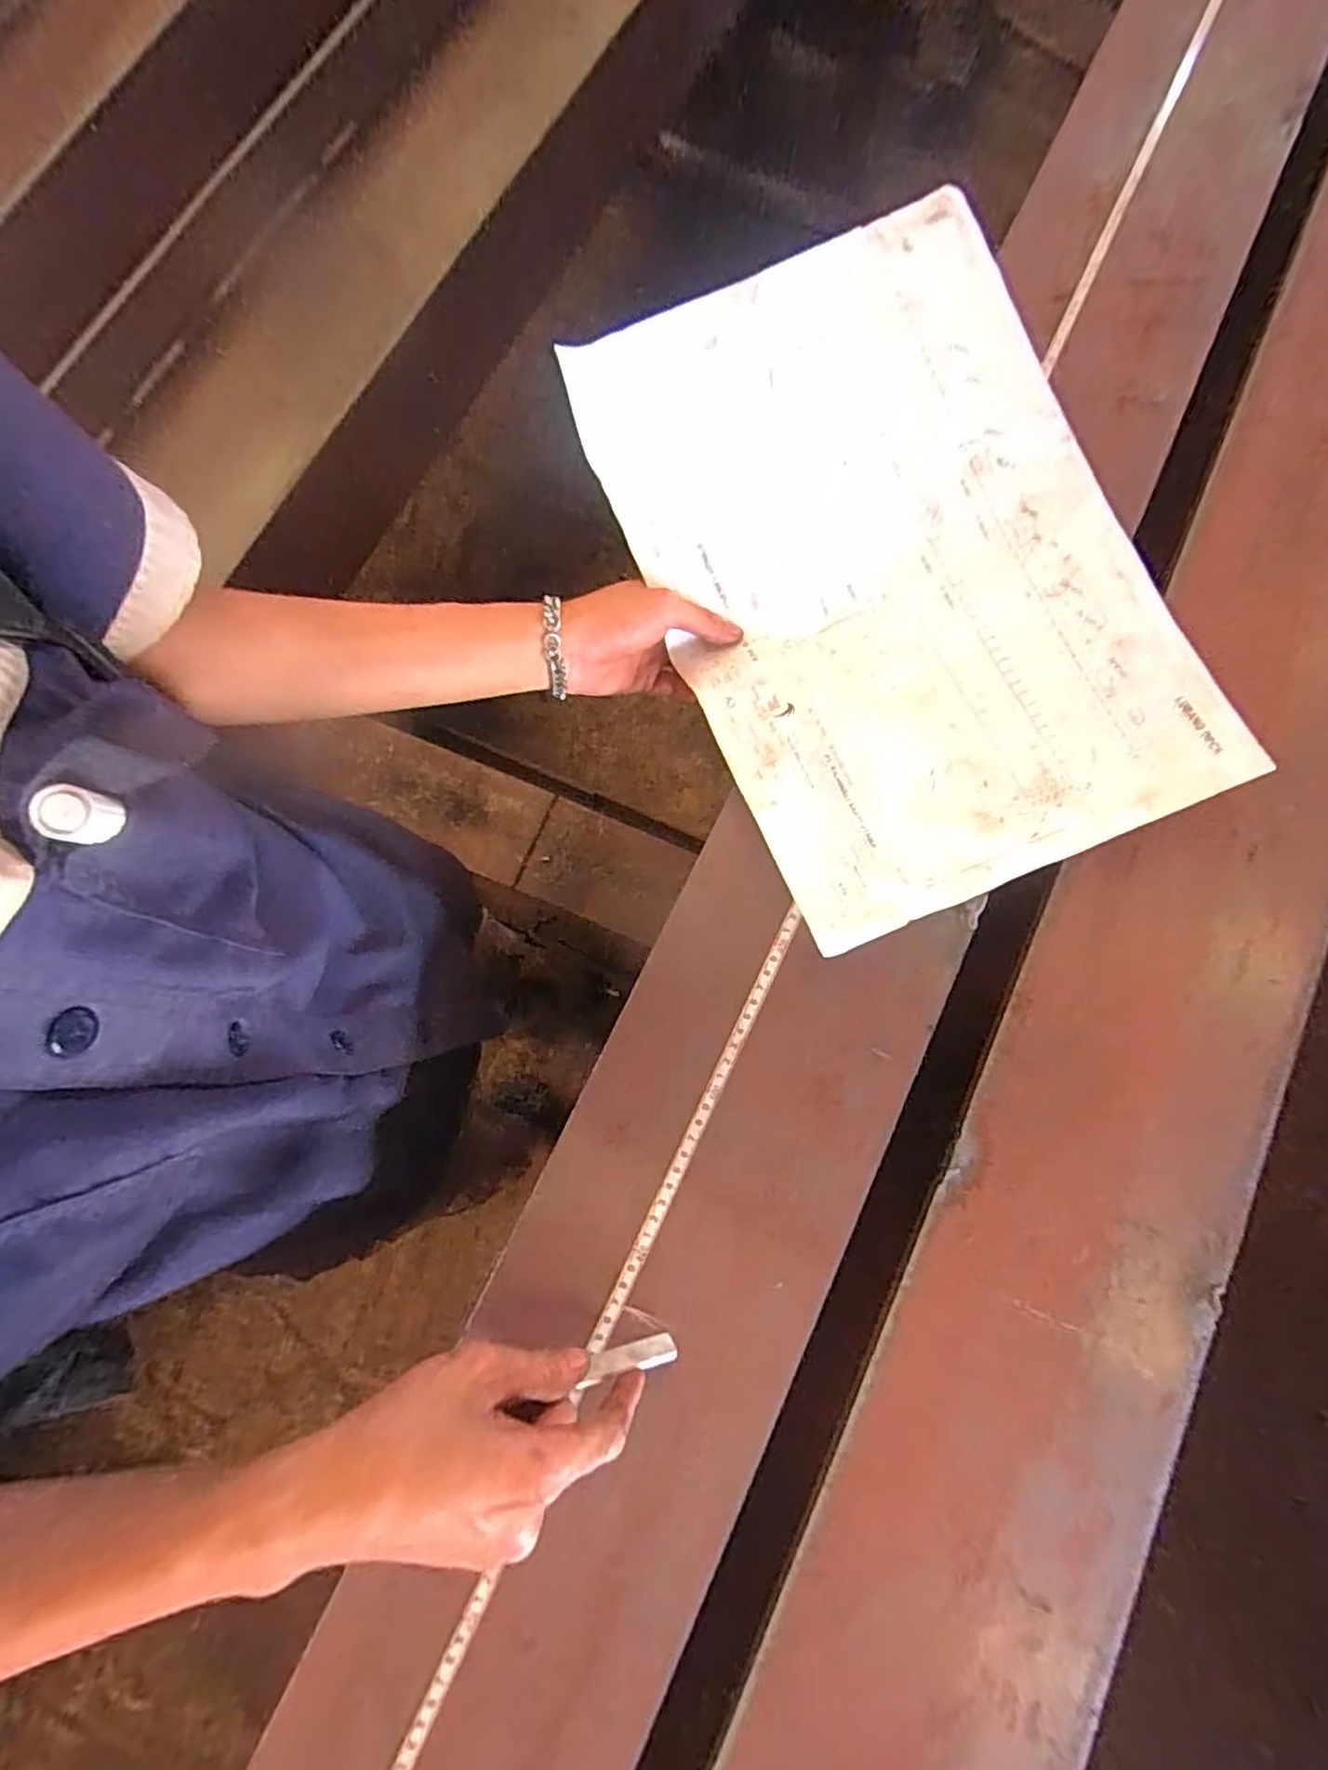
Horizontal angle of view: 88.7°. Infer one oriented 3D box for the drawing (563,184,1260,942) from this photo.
[{"bbox_3d":[0.142,-0.196,0.420,0.277,0.093,0.395,-24,78,-6],"label":"drawing"}]

